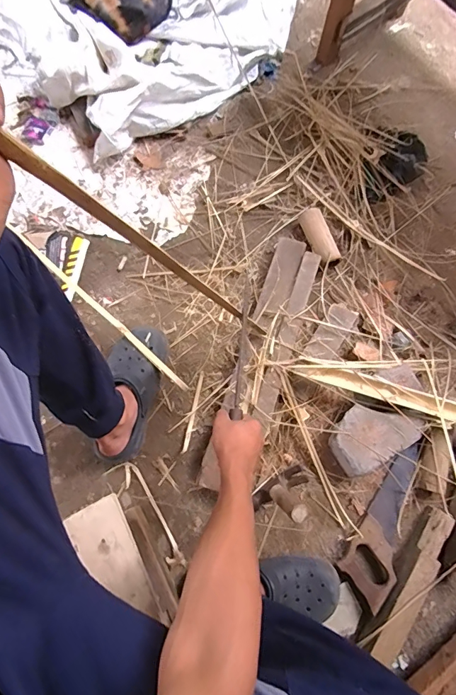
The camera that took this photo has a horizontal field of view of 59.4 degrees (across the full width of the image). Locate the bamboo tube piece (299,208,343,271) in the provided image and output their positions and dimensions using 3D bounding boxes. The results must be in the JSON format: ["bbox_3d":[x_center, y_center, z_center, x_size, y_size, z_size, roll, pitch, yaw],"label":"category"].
[{"bbox_3d":[0.203,-0.248,0.908,0.058,0.057,0.141,-22,76,-8],"label":"bamboo tube piece"}]

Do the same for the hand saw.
[{"bbox_3d":[0.304,0.328,0.754,0.086,0.037,0.300,31,76,7],"label":"hand saw"}]

